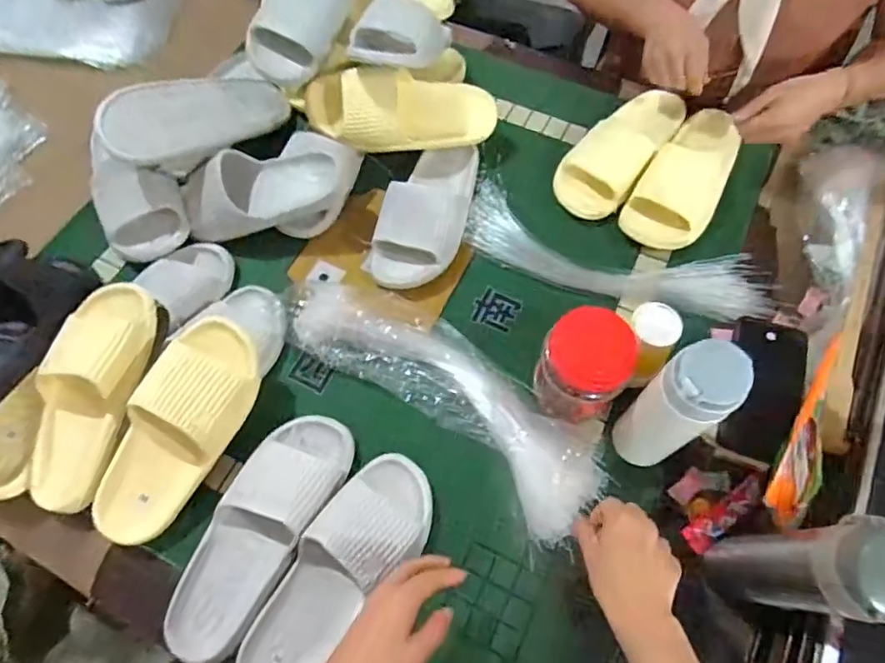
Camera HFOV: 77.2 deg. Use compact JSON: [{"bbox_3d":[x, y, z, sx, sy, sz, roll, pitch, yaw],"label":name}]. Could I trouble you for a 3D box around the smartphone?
[{"bbox_3d":[0.365,0.066,0.629,0.071,0.009,0.154,9,92,29],"label":"smartphone"}]

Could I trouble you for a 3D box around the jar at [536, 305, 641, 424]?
[{"bbox_3d":[0.150,0.042,0.600,0.088,0.128,0.081,-1,64,2],"label":"jar"}]

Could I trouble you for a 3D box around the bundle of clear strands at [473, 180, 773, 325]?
[{"bbox_3d":[0.233,-0.101,0.760,0.413,0.030,0.124,17,66,10],"label":"bundle of clear strands"}]

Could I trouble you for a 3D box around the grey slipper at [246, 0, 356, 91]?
[{"bbox_3d":[-0.193,-0.455,0.769,0.108,0.071,0.257,15,65,9],"label":"grey slipper"}]

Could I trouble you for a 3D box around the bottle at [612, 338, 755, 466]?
[{"bbox_3d":[0.221,0.079,0.539,0.061,0.218,0.061,-1,64,2],"label":"bottle"}]

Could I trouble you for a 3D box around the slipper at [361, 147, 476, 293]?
[{"bbox_3d":[-0.016,-0.177,0.775,0.114,0.057,0.261,20,66,12],"label":"slipper"}]

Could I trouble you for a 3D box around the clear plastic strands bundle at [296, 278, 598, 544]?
[{"bbox_3d":[-0.006,0.064,0.659,0.439,0.060,0.132,36,70,18],"label":"clear plastic strands bundle"}]

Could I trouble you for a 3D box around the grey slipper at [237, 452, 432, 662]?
[{"bbox_3d":[-0.105,0.246,0.571,0.101,0.059,0.250,33,76,17],"label":"grey slipper"}]

